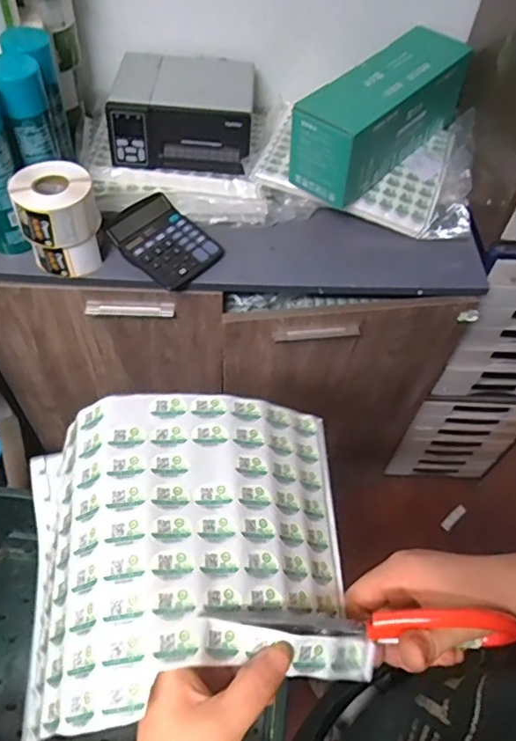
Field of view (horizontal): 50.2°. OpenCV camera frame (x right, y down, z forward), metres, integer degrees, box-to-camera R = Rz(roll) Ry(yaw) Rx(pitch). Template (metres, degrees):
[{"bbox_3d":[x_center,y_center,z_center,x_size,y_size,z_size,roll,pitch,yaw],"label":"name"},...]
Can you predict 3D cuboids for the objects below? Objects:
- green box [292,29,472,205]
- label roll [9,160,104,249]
[{"bbox_3d":[0.192,-0.401,0.853,0.115,0.127,0.327,39,61,22],"label":"green box"},{"bbox_3d":[-0.266,-0.223,0.735,0.105,0.073,0.092,-17,58,-15],"label":"label roll"}]

